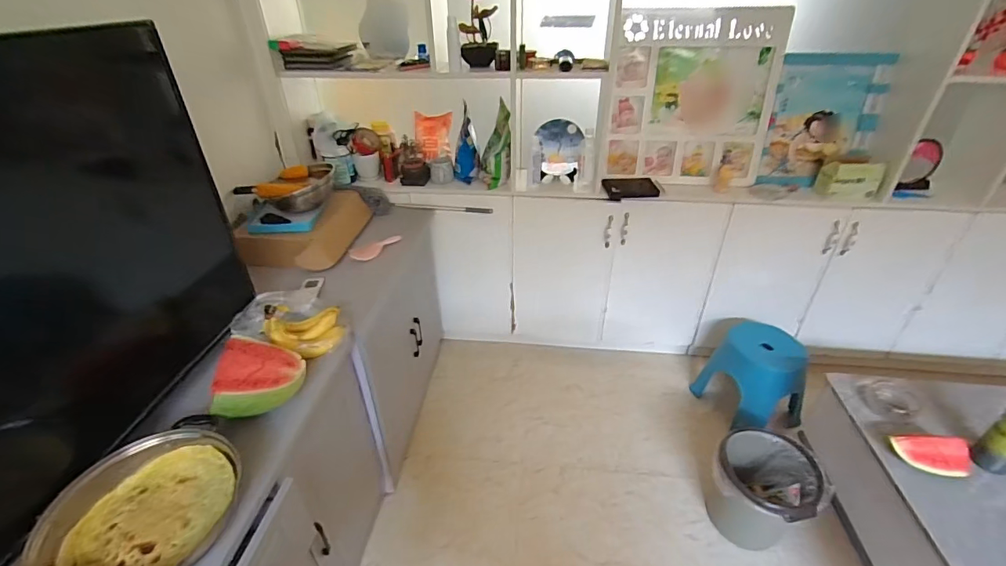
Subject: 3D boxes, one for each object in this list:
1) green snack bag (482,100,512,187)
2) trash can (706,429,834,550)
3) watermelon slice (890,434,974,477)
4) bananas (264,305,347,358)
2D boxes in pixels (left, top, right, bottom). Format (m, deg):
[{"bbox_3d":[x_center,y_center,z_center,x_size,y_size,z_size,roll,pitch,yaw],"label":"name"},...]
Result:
[{"bbox_3d":[-0.031,-0.519,1.712,0.112,0.267,0.171,-2,35,-2],"label":"green snack bag"},{"bbox_3d":[0.780,0.644,1.378,0.246,0.284,0.290,-28,43,-34],"label":"trash can"},{"bbox_3d":[1.039,0.414,1.082,0.159,0.067,0.086,7,35,11],"label":"watermelon slice"},{"bbox_3d":[-0.462,0.099,1.044,0.167,0.072,0.168,-17,38,-22],"label":"bananas"}]

